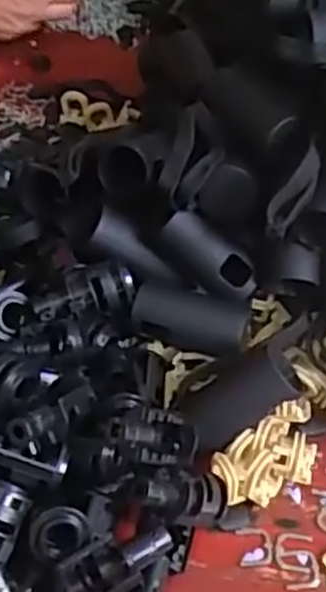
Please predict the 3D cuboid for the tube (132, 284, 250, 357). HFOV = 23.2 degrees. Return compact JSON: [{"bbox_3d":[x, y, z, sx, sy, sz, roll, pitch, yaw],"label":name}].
[{"bbox_3d":[0.016,0.013,0.429,0.059,0.026,0.034,14,52,16],"label":"tube"}]

